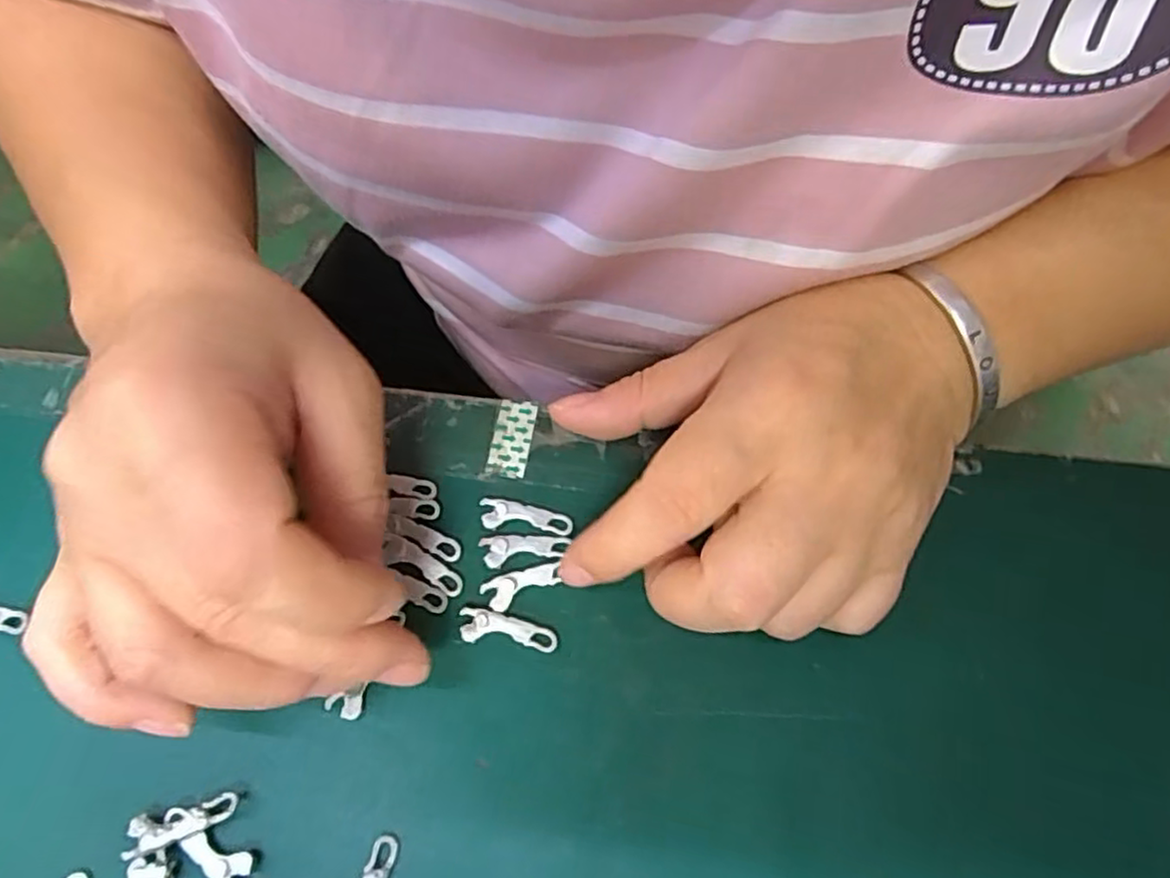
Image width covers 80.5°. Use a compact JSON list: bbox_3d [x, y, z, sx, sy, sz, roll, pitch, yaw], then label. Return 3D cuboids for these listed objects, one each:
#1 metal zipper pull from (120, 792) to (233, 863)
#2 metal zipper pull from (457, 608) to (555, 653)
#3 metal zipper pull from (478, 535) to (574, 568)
[{"bbox_3d":[-0.105,0.099,0.179,0.028,0.006,0.009,-19,66,-9],"label":"metal zipper pull"},{"bbox_3d":[-0.022,0.055,0.200,0.028,0.004,0.009,7,65,3],"label":"metal zipper pull"},{"bbox_3d":[-0.019,0.033,0.208,0.025,0.004,0.009,-1,65,-1],"label":"metal zipper pull"}]

